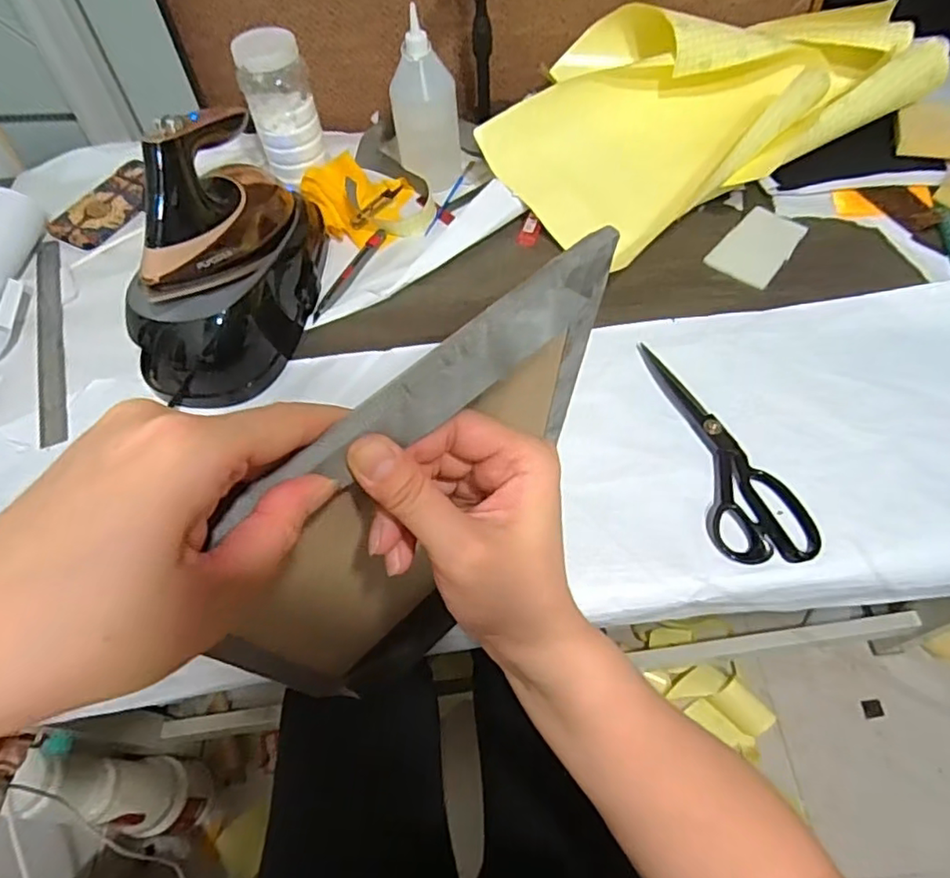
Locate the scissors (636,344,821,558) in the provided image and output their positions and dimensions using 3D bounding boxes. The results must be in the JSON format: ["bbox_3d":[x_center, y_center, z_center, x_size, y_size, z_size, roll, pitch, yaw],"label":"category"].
[{"bbox_3d":[0.228,0.001,0.549,0.081,0.015,0.235,-8,59,-2],"label":"scissors"}]

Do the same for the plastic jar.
[{"bbox_3d":[-0.232,-0.395,0.710,0.063,0.148,0.070,30,65,19],"label":"plastic jar"}]

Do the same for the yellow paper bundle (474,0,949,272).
[{"bbox_3d":[0.268,-0.429,0.752,0.531,0.123,0.307,-28,61,-14],"label":"yellow paper bundle"}]

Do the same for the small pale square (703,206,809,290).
[{"bbox_3d":[0.327,-0.222,0.687,0.072,0.007,0.117,38,67,23],"label":"small pale square"}]

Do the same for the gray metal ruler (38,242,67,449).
[{"bbox_3d":[-0.479,-0.116,0.673,0.028,0.010,0.314,-20,60,-9],"label":"gray metal ruler"}]

